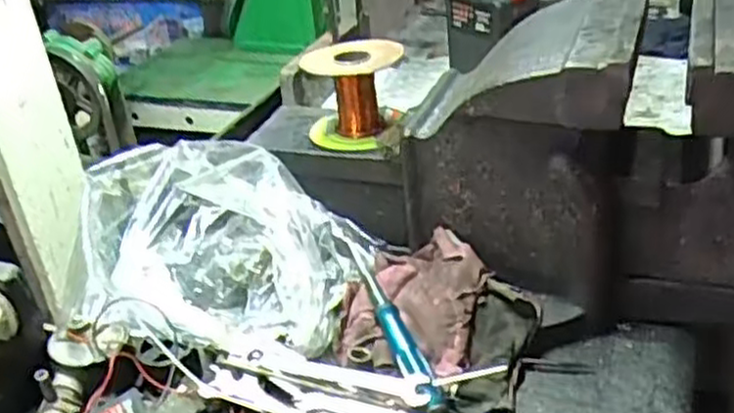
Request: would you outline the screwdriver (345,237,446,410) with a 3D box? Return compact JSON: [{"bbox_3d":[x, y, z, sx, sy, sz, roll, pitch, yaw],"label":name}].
[{"bbox_3d":[0.019,0.095,0.668,0.020,0.016,0.186,-15,45,-15],"label":"screwdriver"}]

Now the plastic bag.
[{"bbox_3d":[-0.135,0.041,0.740,0.263,0.134,0.212,-10,31,-6],"label":"plastic bag"}]

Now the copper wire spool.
[{"bbox_3d":[-0.014,-0.110,0.746,0.090,0.085,0.081,6,33,20],"label":"copper wire spool"}]

